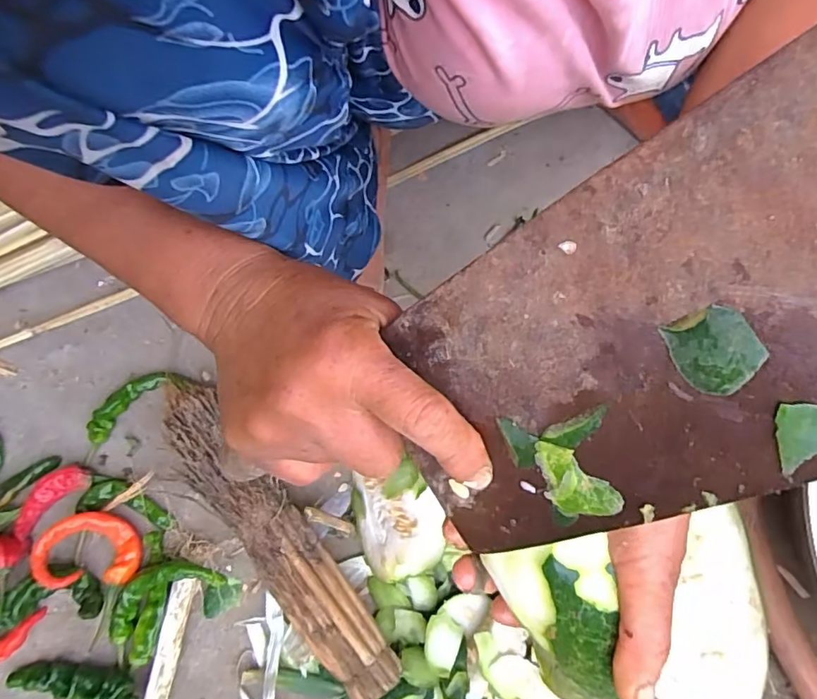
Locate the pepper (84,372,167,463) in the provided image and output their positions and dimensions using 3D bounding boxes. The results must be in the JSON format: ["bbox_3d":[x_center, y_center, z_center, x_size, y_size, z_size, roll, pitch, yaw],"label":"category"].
[{"bbox_3d":[-0.242,0.051,0.436,0.021,0.021,0.092,41,81,11],"label":"pepper"}]

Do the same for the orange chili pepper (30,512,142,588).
[{"bbox_3d":[-0.243,0.152,0.401,0.070,0.018,0.051,6,62,-24],"label":"orange chili pepper"}]

